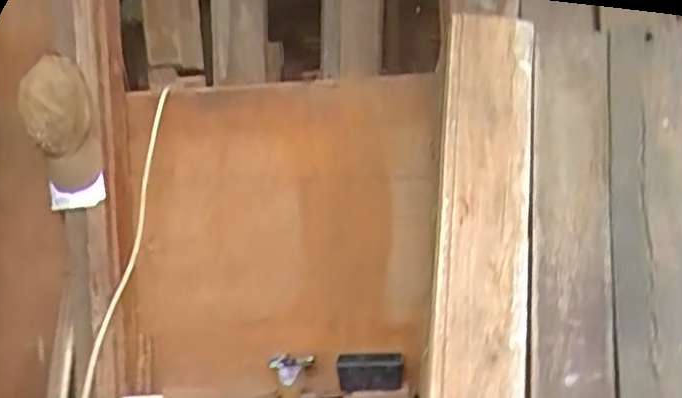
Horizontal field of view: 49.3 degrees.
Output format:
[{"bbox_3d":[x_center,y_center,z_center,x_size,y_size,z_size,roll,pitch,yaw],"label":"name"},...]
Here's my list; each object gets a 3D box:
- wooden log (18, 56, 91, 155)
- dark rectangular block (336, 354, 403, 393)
[{"bbox_3d":[-0.522,-0.172,1.366,0.125,0.171,0.113,-4,3,-22],"label":"wooden log"},{"bbox_3d":[0.060,0.352,1.503,0.133,0.074,0.020,-2,3,13],"label":"dark rectangular block"}]

